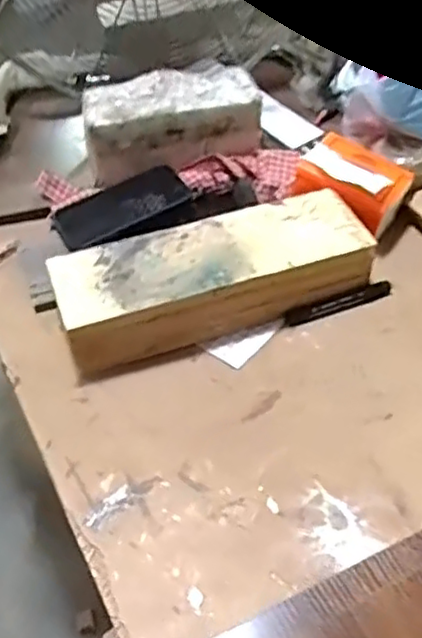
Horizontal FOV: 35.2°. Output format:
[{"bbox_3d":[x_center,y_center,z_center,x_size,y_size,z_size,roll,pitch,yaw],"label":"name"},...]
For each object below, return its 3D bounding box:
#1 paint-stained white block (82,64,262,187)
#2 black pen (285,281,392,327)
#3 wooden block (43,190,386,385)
[{"bbox_3d":[-0.051,-0.257,0.875,0.219,0.091,0.111,-11,48,-4],"label":"paint-stained white block"},{"bbox_3d":[0.144,-0.018,0.738,0.128,0.012,0.016,-20,49,-12],"label":"black pen"},{"bbox_3d":[0.003,-0.048,0.724,0.333,0.079,0.115,-18,49,-11],"label":"wooden block"}]

